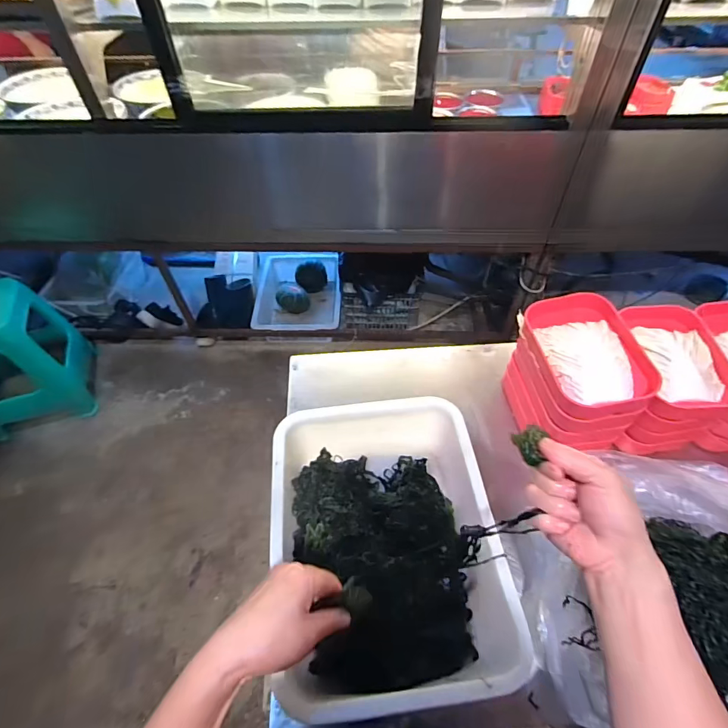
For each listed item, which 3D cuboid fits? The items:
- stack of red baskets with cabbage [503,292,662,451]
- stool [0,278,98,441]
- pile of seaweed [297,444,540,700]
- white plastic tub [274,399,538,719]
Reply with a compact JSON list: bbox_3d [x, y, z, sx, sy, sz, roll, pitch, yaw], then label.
[{"bbox_3d":[0.304,0.016,0.608,0.119,0.153,0.176,-7,52,-4],"label":"stack of red baskets with cabbage"},{"bbox_3d":[-1.225,-0.013,1.438,0.327,0.435,0.371,-15,53,-10],"label":"stool"},{"bbox_3d":[0.020,0.219,0.510,0.207,0.115,0.273,-8,52,-5],"label":"pile of seaweed"},{"bbox_3d":[0.023,0.210,0.520,0.251,0.114,0.331,-6,52,-3],"label":"white plastic tub"}]

